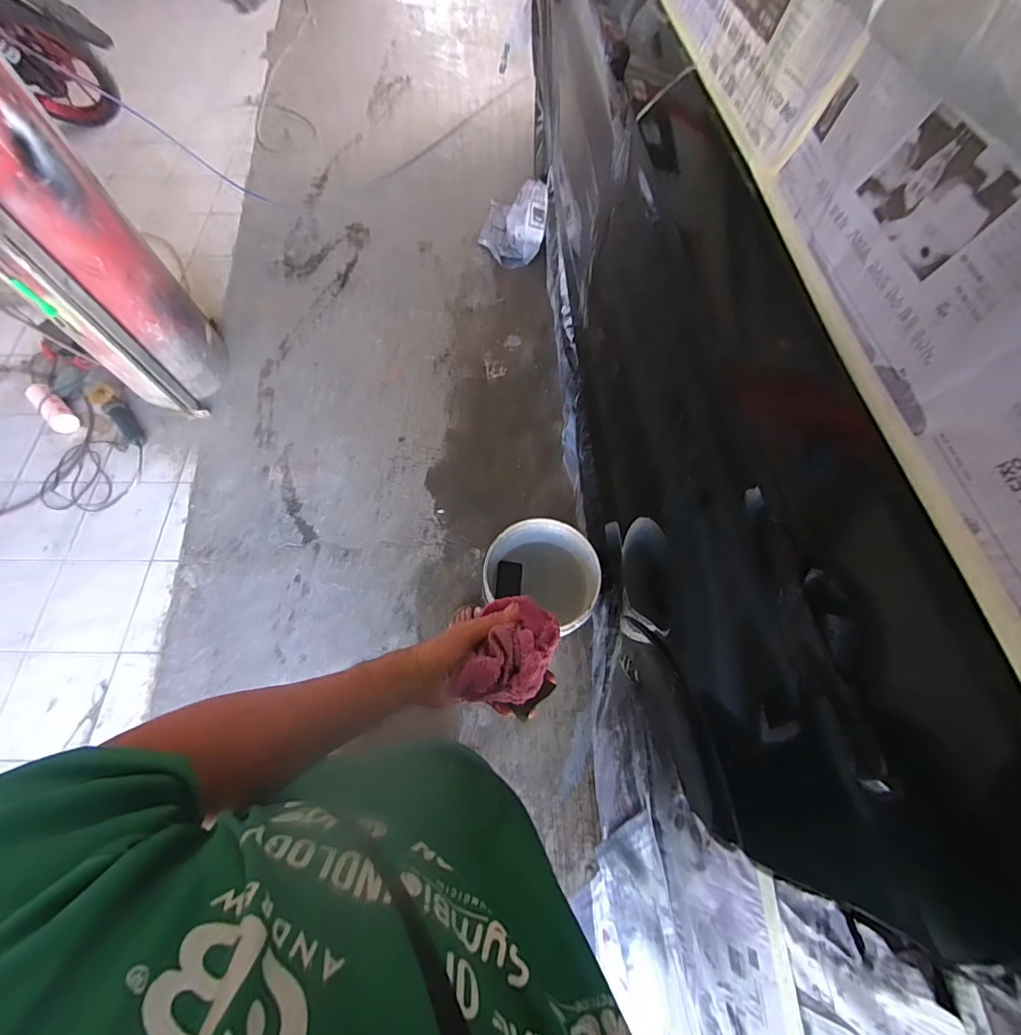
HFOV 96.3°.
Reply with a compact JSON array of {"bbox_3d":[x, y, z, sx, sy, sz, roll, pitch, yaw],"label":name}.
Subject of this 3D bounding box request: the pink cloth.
[{"bbox_3d":[0.002,0.134,0.472,0.084,0.066,0.120,15,67,9],"label":"pink cloth"}]

